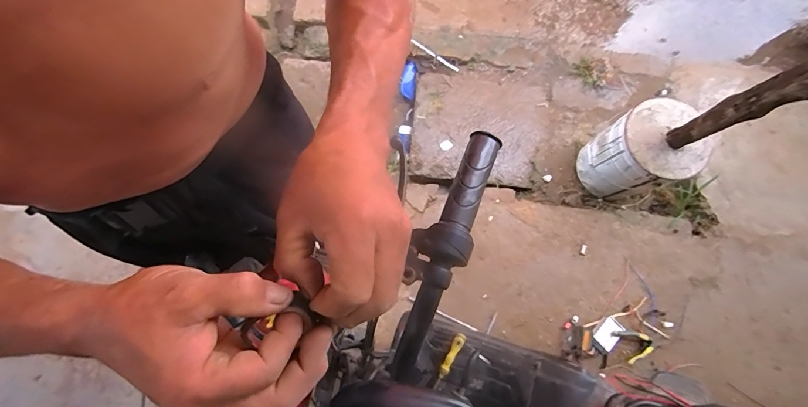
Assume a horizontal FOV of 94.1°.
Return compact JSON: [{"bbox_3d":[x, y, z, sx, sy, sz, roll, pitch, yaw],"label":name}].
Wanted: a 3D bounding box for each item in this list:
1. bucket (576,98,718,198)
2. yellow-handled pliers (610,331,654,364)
[{"bbox_3d":[0.889,-0.185,1.434,0.270,0.386,0.290,0,76,0],"label":"bucket"},{"bbox_3d":[0.774,0.464,1.262,0.123,0.040,0.106,-20,77,-5],"label":"yellow-handled pliers"}]

